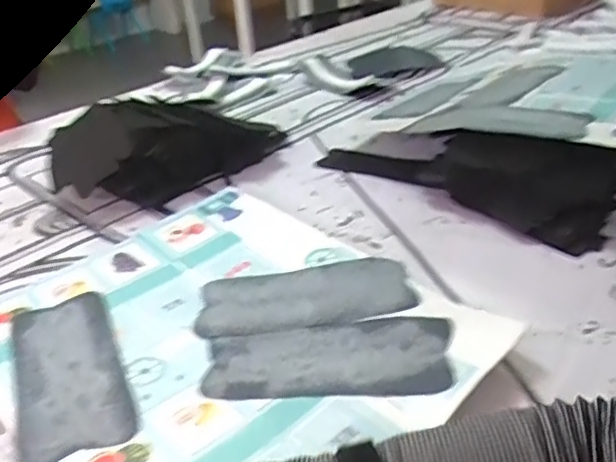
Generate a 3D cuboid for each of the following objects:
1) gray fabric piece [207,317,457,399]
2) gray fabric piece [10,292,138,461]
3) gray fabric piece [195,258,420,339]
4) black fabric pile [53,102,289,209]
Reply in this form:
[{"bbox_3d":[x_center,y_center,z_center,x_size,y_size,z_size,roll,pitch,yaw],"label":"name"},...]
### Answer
[{"bbox_3d":[0.018,0.119,0.558,0.226,0.013,0.094,-3,36,11],"label":"gray fabric piece"},{"bbox_3d":[-0.233,0.131,0.575,0.094,0.006,0.233,-17,33,-21],"label":"gray fabric piece"},{"bbox_3d":[-0.006,0.065,0.649,0.225,0.018,0.114,-6,31,-4],"label":"gray fabric piece"},{"bbox_3d":[-0.214,-0.143,0.940,0.373,0.101,0.202,-12,32,-12],"label":"black fabric pile"}]

